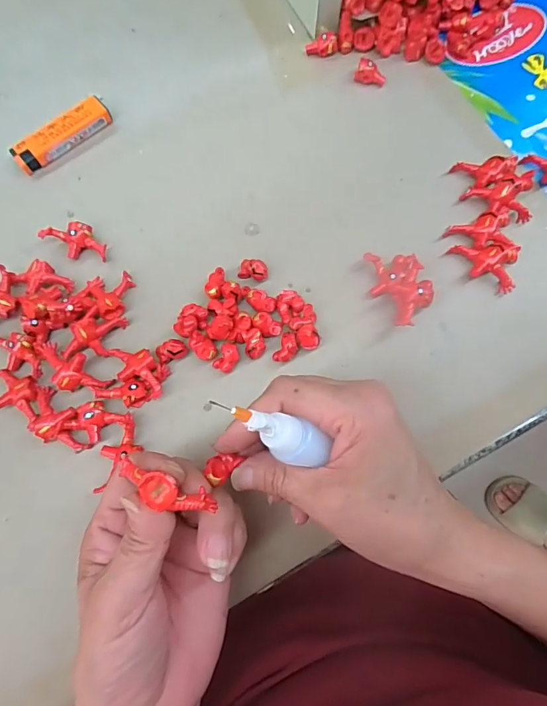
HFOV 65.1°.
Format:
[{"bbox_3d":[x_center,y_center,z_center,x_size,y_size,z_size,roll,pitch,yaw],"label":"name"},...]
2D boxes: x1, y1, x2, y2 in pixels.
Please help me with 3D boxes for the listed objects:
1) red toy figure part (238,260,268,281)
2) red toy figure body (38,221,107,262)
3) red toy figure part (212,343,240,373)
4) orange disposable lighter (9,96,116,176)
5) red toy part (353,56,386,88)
[{"bbox_3d":[-0.014,-0.059,0.303,0.020,0.012,0.012,16,77,4],"label":"red toy figure part"},{"bbox_3d":[-0.140,-0.081,0.309,0.044,0.013,0.026,30,78,7],"label":"red toy figure body"},{"bbox_3d":[-0.031,0.004,0.289,0.013,0.016,0.019,32,79,7],"label":"red toy figure part"},{"bbox_3d":[-0.165,-0.172,0.338,0.082,0.014,0.021,-42,80,-9],"label":"orange disposable lighter"},{"bbox_3d":[0.080,-0.228,0.348,0.025,0.014,0.012,13,77,3],"label":"red toy part"}]

